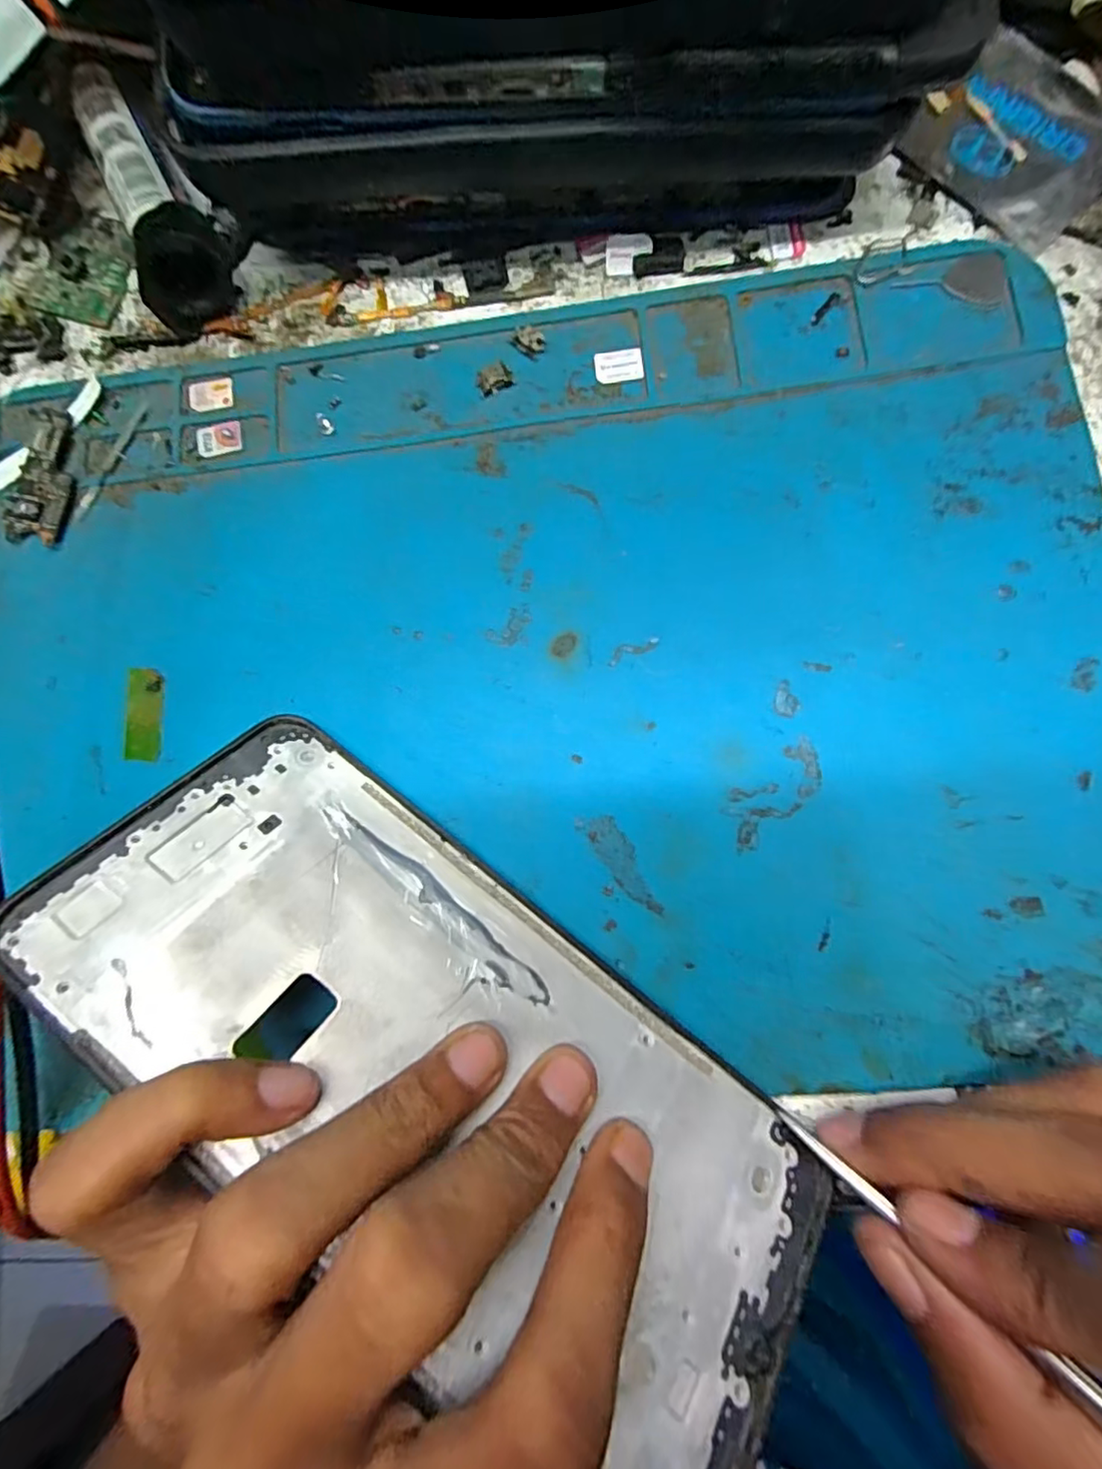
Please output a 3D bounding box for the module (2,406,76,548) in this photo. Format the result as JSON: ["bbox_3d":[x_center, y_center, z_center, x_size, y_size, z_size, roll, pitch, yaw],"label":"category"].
[{"bbox_3d":[-0.140,-0.071,0.165,0.017,0.004,0.038,5,83,6],"label":"module"}]

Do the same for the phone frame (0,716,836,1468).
[{"bbox_3d":[-0.022,0.063,0.117,0.160,0.004,0.071,38,55,9],"label":"phone frame"}]

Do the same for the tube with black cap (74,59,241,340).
[{"bbox_3d":[-0.110,-0.144,0.162,0.024,0.025,0.058,-30,81,1],"label":"tube with black cap"}]

